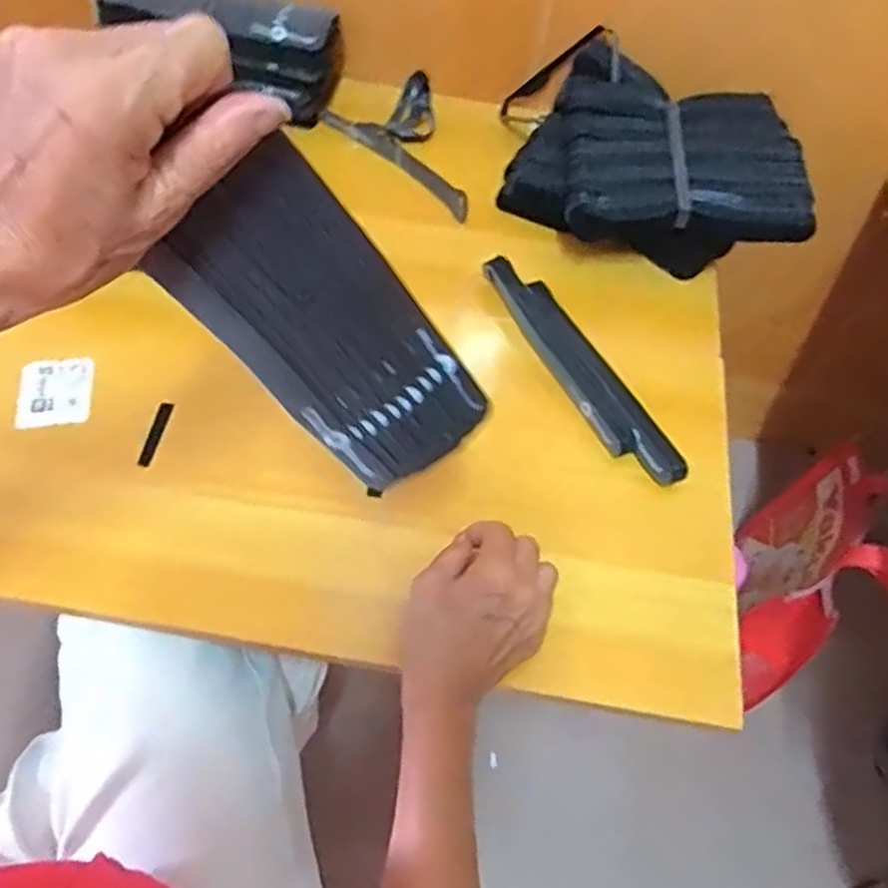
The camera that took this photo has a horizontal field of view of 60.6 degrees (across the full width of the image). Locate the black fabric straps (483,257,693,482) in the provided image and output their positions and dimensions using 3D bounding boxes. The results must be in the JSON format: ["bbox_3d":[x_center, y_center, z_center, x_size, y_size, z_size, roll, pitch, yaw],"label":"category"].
[{"bbox_3d":[0.102,-0.062,0.589,0.042,0.014,0.231,-24,63,-19],"label":"black fabric straps"}]

